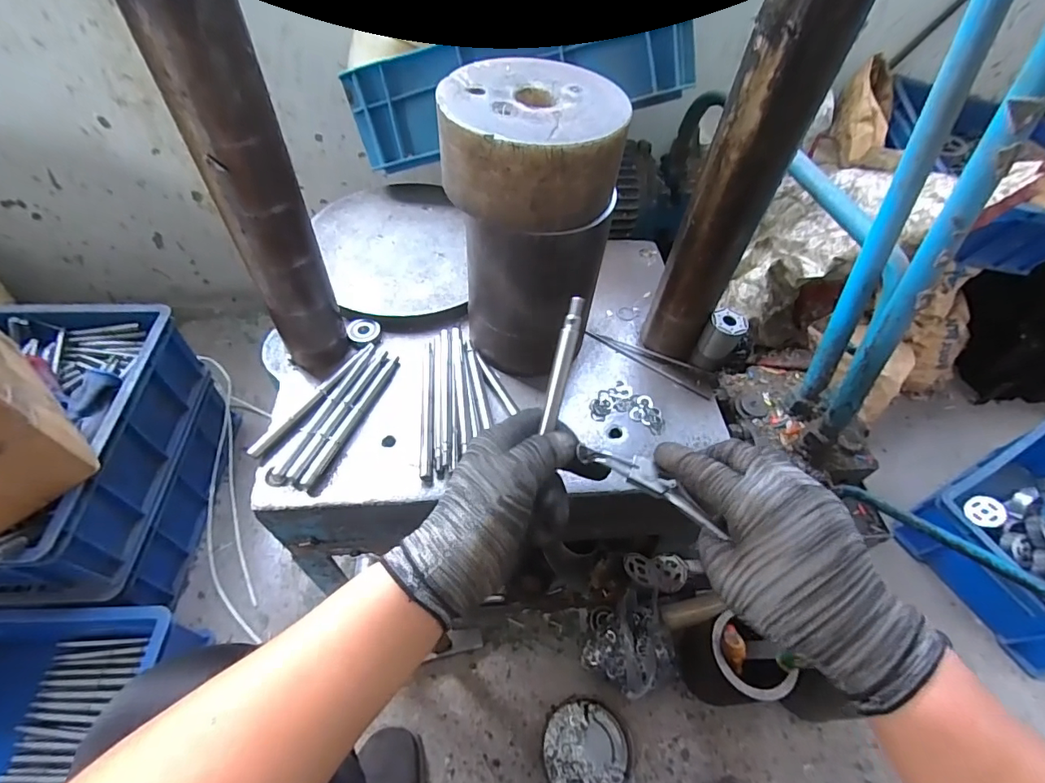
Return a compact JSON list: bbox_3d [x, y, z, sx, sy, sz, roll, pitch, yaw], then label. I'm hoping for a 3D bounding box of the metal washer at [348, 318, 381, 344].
[{"bbox_3d":[-0.177,-0.068,0.546,0.034,0.005,0.030,8,71,-3],"label":"metal washer"}]

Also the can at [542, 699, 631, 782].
[{"bbox_3d":[0.090,0.510,0.691,0.117,0.014,0.119,2,53,-3],"label":"can"}]

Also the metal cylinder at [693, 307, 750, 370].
[{"bbox_3d":[0.212,-0.052,0.530,0.035,0.075,0.031,34,58,19],"label":"metal cylinder"}]

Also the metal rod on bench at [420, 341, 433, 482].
[{"bbox_3d":[-0.096,0.013,0.495,0.011,0.008,0.166,-3,54,-7],"label":"metal rod on bench"}]

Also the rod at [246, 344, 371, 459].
[{"bbox_3d":[-0.202,0.006,0.484,0.015,0.010,0.157,28,56,16],"label":"rod"}]

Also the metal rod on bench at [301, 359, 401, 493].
[{"bbox_3d":[-0.165,0.025,0.483,0.012,0.010,0.164,20,54,10],"label":"metal rod on bench"}]

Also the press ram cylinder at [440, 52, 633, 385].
[{"bbox_3d":[0.001,-0.144,0.468,0.140,0.250,0.138,-8,54,-10],"label":"press ram cylinder"}]

